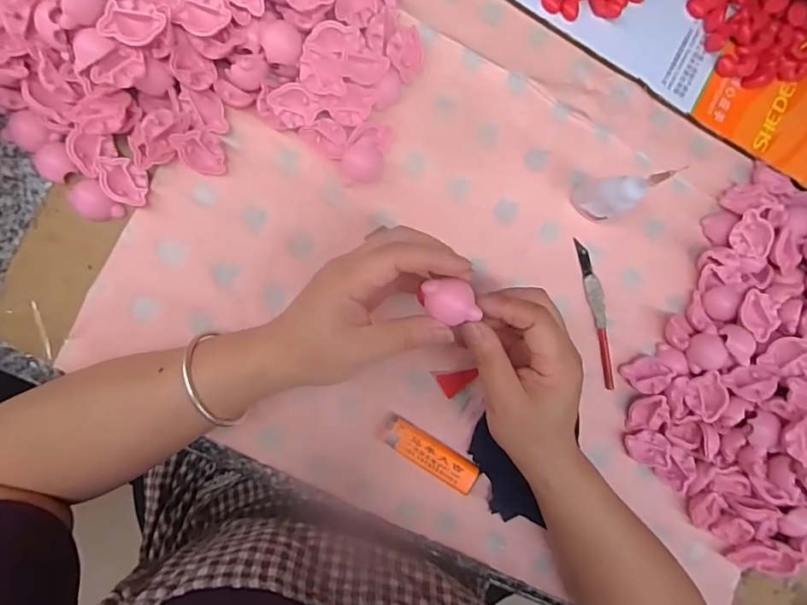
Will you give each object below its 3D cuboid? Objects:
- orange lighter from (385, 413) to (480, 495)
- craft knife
[{"bbox_3d":[0.019,0.112,0.364,0.078,0.015,0.023,35,86,-8],"label":"orange lighter"},{"bbox_3d":[0.156,0.009,0.390,0.014,0.008,0.118,-13,93,-8],"label":"craft knife"}]

